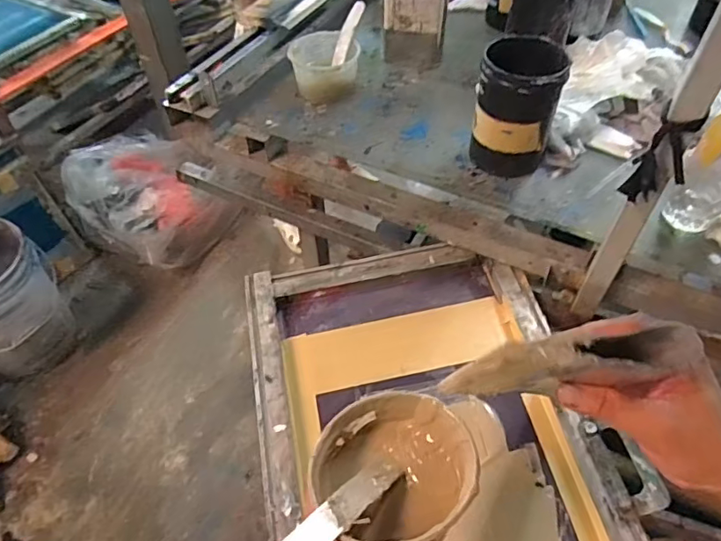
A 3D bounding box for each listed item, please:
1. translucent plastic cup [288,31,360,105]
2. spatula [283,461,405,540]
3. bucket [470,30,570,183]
[{"bbox_3d":[-0.060,-0.342,0.908,0.112,0.067,0.123,0,51,1],"label":"translucent plastic cup"},{"bbox_3d":[-0.009,0.162,0.370,0.022,0.013,0.124,36,34,27],"label":"spatula"},{"bbox_3d":[0.215,-0.228,0.741,0.104,0.165,0.126,18,53,15],"label":"bucket"}]

